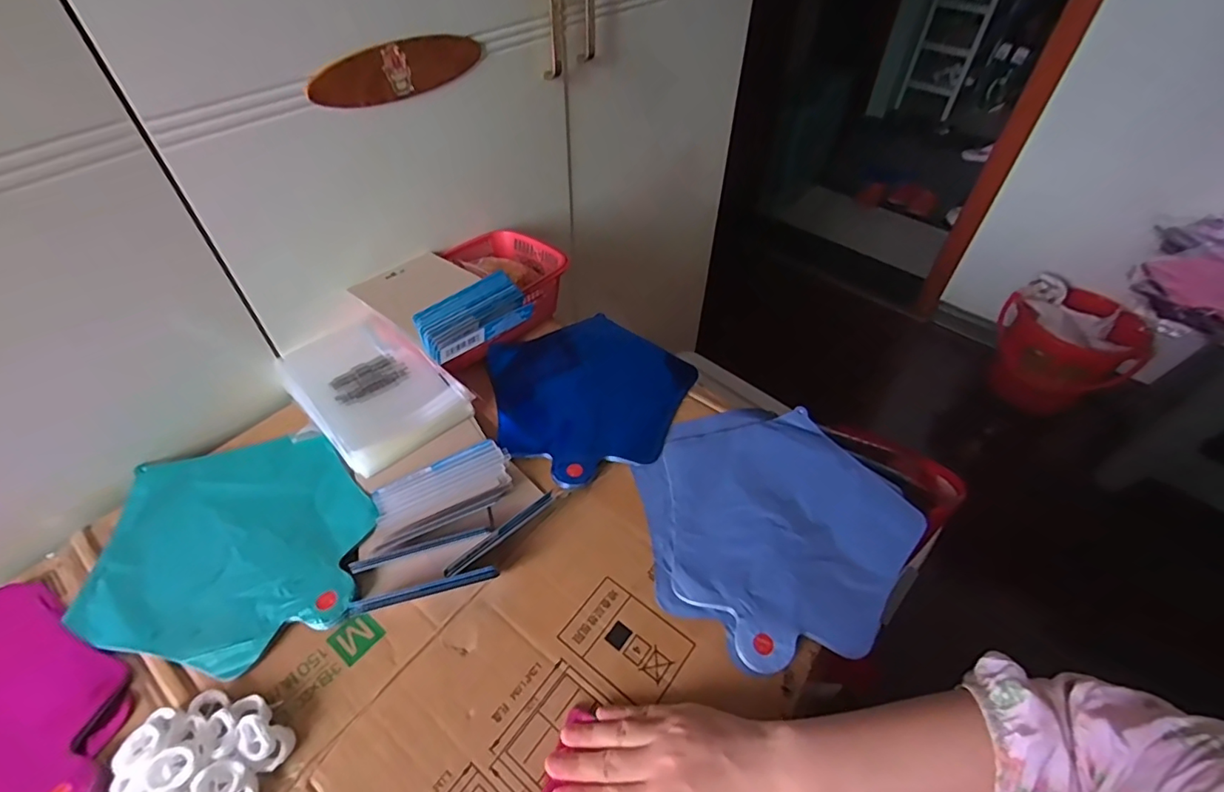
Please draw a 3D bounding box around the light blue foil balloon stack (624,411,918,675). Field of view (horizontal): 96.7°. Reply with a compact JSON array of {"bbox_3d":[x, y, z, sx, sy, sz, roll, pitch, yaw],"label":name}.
[{"bbox_3d":[0.146,0.109,0.508,0.234,0.008,0.251,32,54,24],"label":"light blue foil balloon stack"}]

